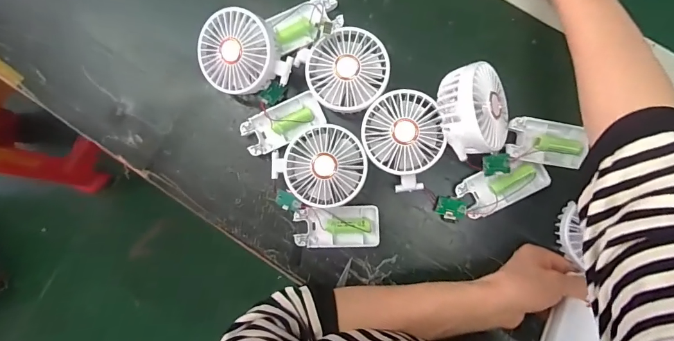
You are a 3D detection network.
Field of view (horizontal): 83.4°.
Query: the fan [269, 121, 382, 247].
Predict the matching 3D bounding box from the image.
[{"bbox_3d":[-0.013,0.023,0.410,0.100,0.047,0.131,-14,86,4],"label":"fan"}]

